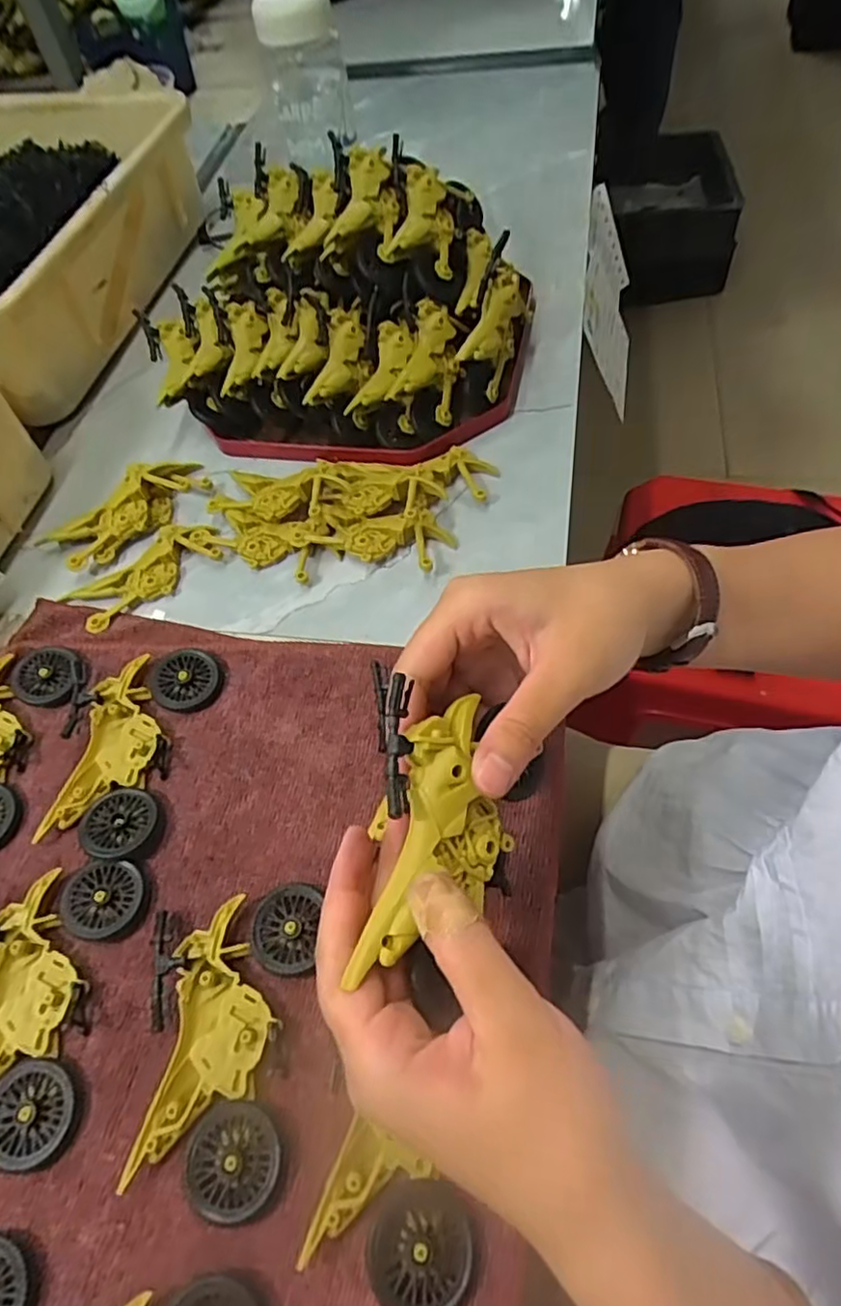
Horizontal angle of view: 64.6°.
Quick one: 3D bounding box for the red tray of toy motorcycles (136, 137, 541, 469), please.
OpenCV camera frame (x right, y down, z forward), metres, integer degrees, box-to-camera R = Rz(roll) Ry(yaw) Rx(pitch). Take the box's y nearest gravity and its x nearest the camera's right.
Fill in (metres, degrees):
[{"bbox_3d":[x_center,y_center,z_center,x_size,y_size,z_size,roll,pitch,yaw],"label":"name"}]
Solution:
[{"bbox_3d":[-0.062,-0.254,0.482,0.271,0.106,0.209,7,60,12],"label":"red tray of toy motorcycles"}]

